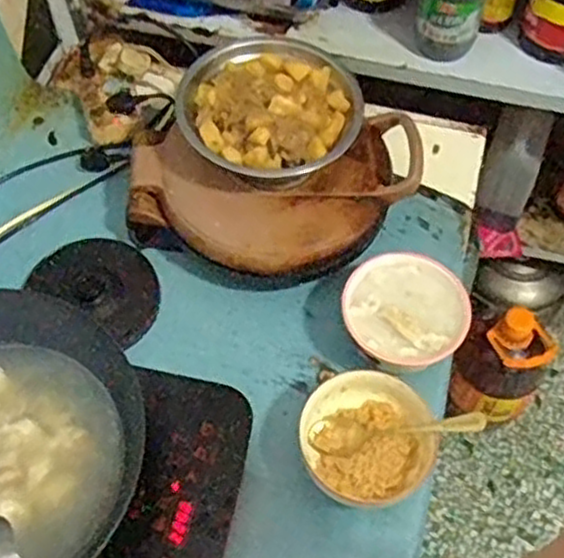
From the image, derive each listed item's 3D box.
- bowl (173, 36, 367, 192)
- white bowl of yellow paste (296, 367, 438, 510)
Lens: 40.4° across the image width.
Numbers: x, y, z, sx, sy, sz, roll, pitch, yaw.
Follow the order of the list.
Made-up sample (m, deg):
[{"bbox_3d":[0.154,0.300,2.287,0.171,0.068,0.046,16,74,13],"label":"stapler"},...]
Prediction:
[{"bbox_3d":[-0.016,-0.196,0.884,0.210,0.070,0.191,0,59,1],"label":"bowl"},{"bbox_3d":[0.086,0.169,0.797,0.131,0.057,0.131,0,59,1],"label":"white bowl of yellow paste"}]

